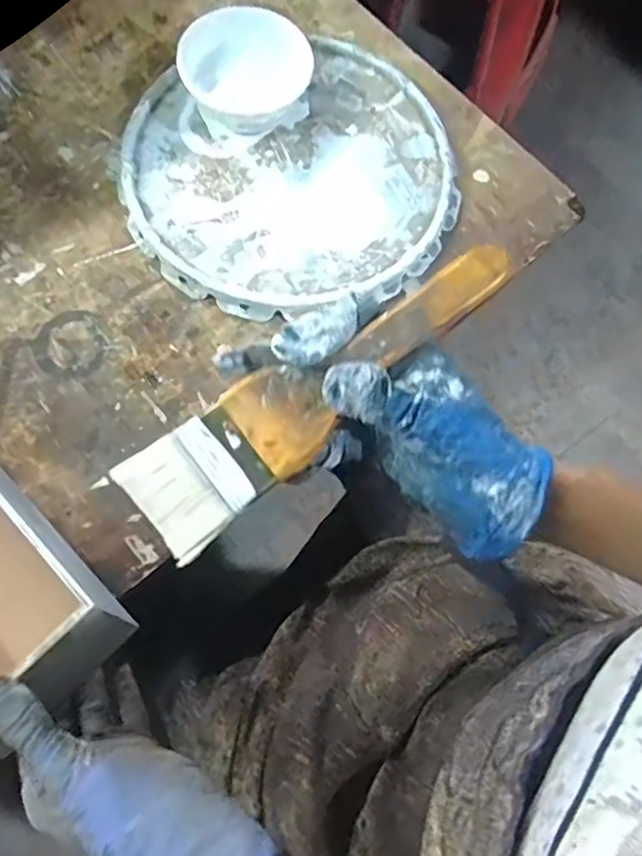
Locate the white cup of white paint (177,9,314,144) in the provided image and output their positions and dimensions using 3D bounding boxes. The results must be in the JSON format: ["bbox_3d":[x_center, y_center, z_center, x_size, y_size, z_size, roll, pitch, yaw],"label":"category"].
[{"bbox_3d":[-0.066,-0.317,0.537,0.104,0.053,0.102,1,72,-2],"label":"white cup of white paint"}]

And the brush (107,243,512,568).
[{"bbox_3d":[0.004,-0.021,0.287,0.211,0.017,0.049,-37,77,-7],"label":"brush"}]

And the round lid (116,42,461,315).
[{"bbox_3d":[-0.025,-0.231,0.536,0.287,0.025,0.265,1,72,-2],"label":"round lid"}]

